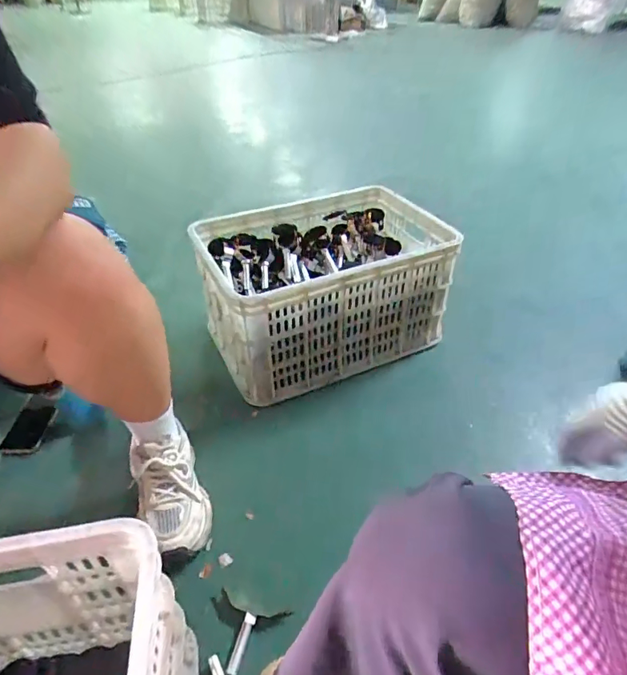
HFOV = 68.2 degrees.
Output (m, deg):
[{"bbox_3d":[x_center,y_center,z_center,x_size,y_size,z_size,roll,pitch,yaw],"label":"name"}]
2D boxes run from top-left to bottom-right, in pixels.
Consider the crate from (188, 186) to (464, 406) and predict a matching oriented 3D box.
[{"bbox_3d":[0.033,-0.131,1.145,0.563,0.290,0.373,-18,42,-21],"label":"crate"}]

